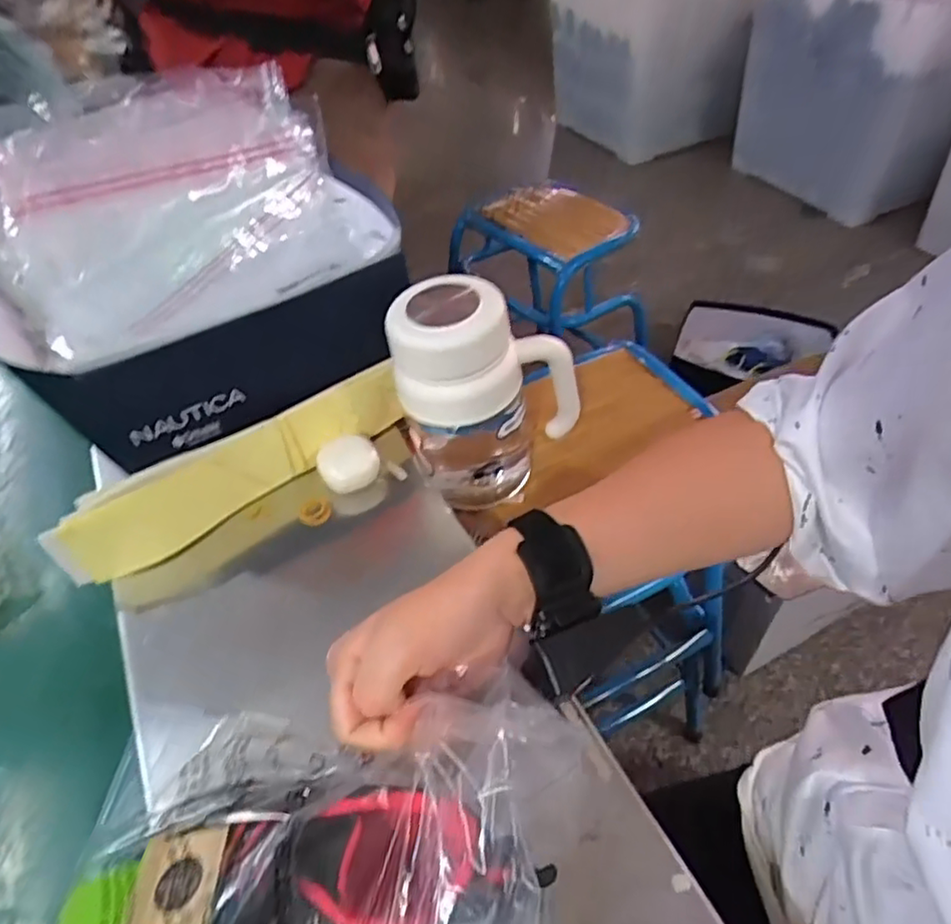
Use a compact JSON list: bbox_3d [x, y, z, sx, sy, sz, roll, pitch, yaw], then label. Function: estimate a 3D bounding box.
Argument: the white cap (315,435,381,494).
[{"bbox_3d":[-0.100,-0.001,0.513,0.044,0.031,0.044,-2,46,2],"label":"white cap"}]

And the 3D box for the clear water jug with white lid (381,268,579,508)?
[{"bbox_3d":[0.010,-0.047,0.526,0.137,0.183,0.084,6,47,10],"label":"clear water jug with white lid"}]

